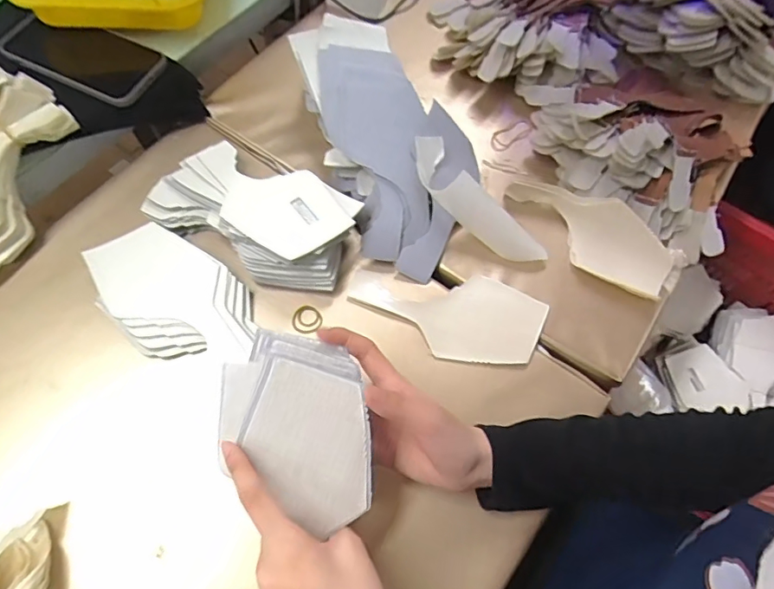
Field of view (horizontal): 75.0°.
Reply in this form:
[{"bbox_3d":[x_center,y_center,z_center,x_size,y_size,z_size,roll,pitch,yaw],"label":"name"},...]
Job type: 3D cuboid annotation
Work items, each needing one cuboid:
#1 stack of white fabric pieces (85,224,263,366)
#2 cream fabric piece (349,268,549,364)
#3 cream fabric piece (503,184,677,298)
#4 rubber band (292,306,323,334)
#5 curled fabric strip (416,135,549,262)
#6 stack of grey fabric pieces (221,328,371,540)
[{"bbox_3d":[-0.194,0.004,0.462,0.169,0.021,0.098,32,67,11],"label":"stack of white fabric pieces"},{"bbox_3d":[0.056,0.019,0.482,0.182,0.007,0.082,9,69,2],"label":"cream fabric piece"},{"bbox_3d":[0.204,-0.067,0.501,0.170,0.033,0.067,41,69,15],"label":"cream fabric piece"},{"bbox_3d":[-0.075,0.024,0.476,0.028,0.005,0.029,1,65,-3],"label":"rubber band"},{"bbox_3d":[0.088,-0.088,0.493,0.165,0.031,0.046,43,68,-6],"label":"curled fabric strip"},{"bbox_3d":[-0.063,0.093,0.361,0.096,0.030,0.129,-4,85,0],"label":"stack of grey fabric pieces"}]

